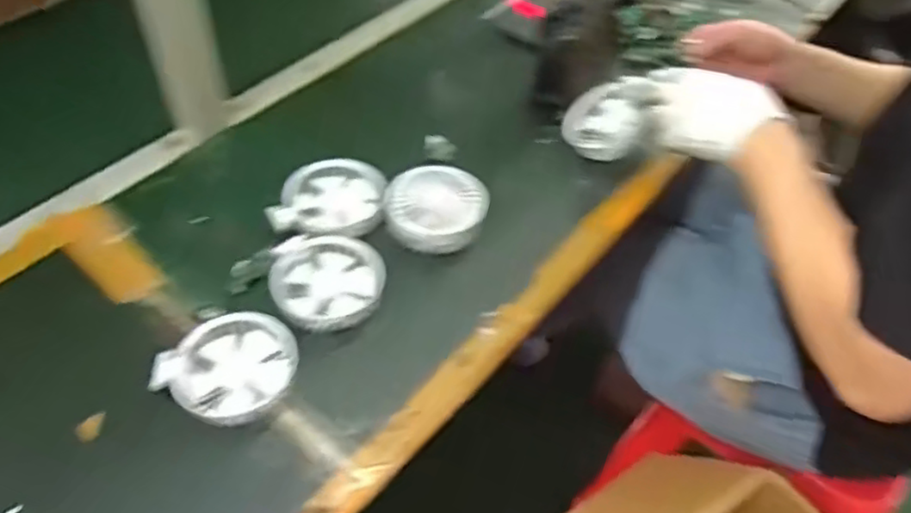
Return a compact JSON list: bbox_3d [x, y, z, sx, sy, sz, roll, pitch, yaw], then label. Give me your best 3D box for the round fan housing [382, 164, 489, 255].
[{"bbox_3d":[-0.020,-0.052,0.686,0.097,0.046,0.091,2,50,-2],"label":"round fan housing"}]

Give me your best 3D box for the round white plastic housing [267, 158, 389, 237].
[{"bbox_3d":[-0.121,-0.057,0.685,0.101,0.031,0.095,2,50,-2],"label":"round white plastic housing"}]

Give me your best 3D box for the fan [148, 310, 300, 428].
[{"bbox_3d":[-0.180,0.091,0.562,0.089,0.035,0.096,2,50,-2],"label":"fan"}]

